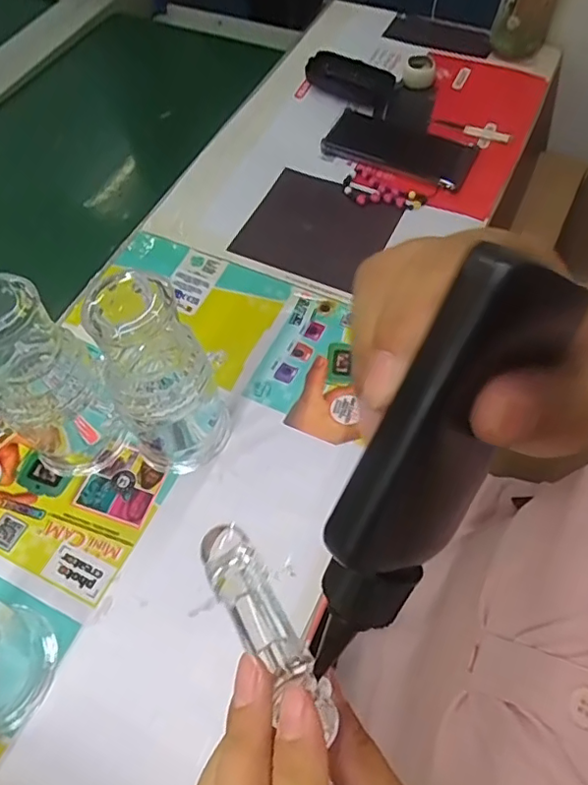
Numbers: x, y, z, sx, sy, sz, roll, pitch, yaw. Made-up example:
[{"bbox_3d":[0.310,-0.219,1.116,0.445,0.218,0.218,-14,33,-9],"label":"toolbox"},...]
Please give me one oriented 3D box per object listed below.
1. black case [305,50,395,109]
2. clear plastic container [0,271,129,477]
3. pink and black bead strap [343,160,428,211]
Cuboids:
[{"bbox_3d":[0.072,-0.387,0.693,0.111,0.026,0.055,33,65,19],"label":"black case"},{"bbox_3d":[-0.173,-0.001,0.393,0.063,0.173,0.069,36,67,19],"label":"clear plastic container"},{"bbox_3d":[0.094,-0.223,0.609,0.095,0.008,0.054,25,63,15],"label":"pink and black bead strap"}]

